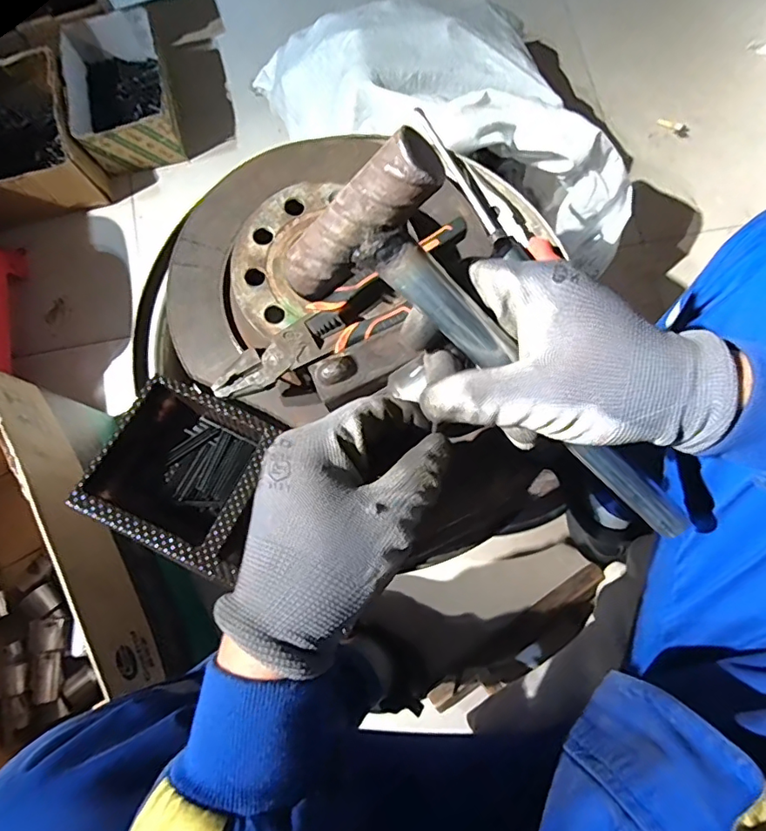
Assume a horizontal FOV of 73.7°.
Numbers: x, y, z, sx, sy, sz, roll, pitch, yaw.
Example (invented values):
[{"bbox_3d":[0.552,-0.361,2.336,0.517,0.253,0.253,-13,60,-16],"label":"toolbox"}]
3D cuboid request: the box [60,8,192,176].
[{"bbox_3d":[-0.409,-0.504,0.811,0.150,0.102,0.203,-16,79,-2],"label":"box"}]

